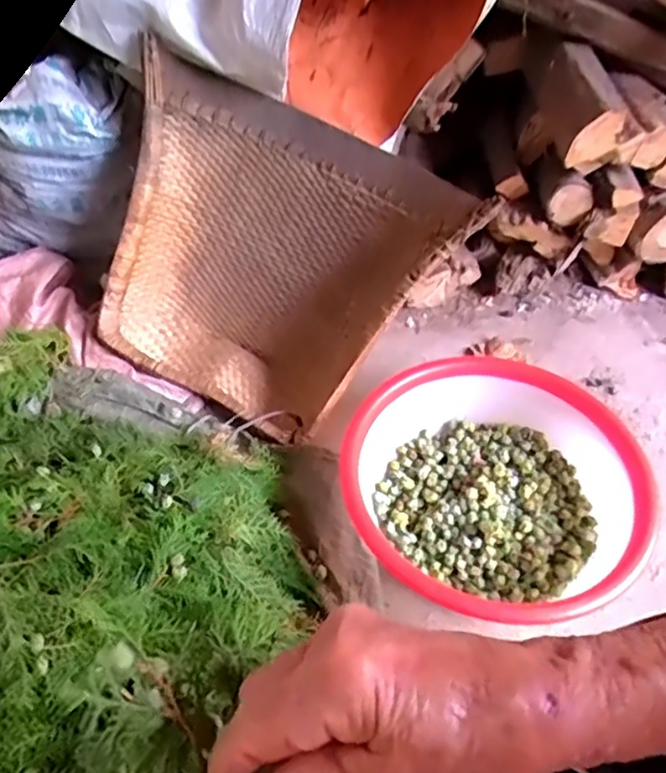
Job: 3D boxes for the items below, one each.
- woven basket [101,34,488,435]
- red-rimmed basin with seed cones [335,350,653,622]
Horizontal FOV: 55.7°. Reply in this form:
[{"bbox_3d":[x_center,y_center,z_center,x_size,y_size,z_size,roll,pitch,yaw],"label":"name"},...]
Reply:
[{"bbox_3d":[-0.106,-0.173,0.890,0.467,0.411,0.129,28,21,5],"label":"woven basket"},{"bbox_3d":[0.184,0.130,0.781,0.334,0.110,0.340,-1,48,1],"label":"red-rimmed basin with seed cones"}]

